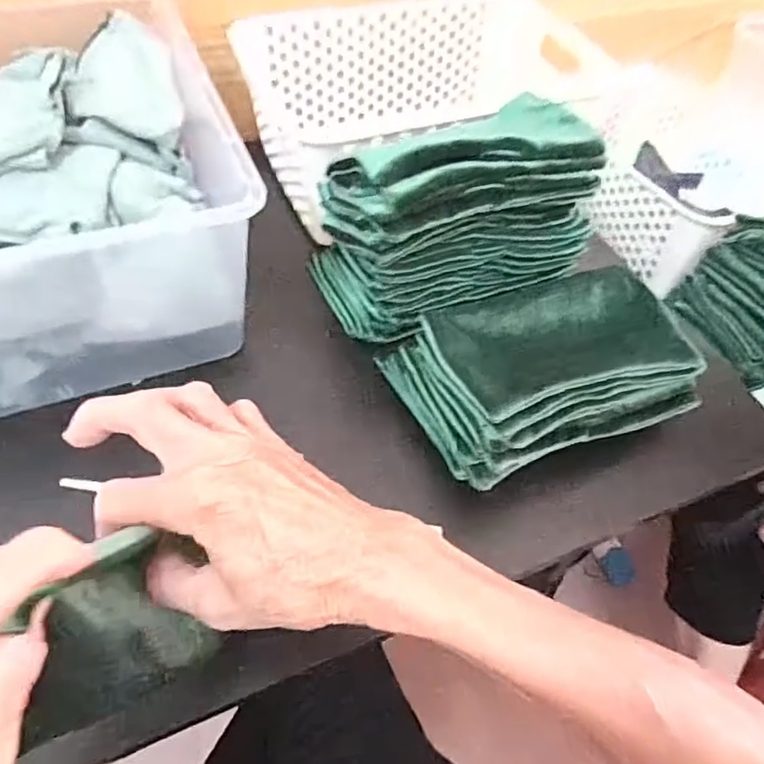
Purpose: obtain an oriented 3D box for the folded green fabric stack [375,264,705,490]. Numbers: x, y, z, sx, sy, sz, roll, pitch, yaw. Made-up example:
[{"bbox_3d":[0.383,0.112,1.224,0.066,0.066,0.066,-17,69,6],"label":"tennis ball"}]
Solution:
[{"bbox_3d":[0.108,-0.012,0.397,0.181,0.064,0.118,-19,58,-18],"label":"folded green fabric stack"}]

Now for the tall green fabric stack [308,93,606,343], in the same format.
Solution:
[{"bbox_3d":[0.049,-0.125,0.440,0.183,0.140,0.109,-13,56,-15],"label":"tall green fabric stack"}]

